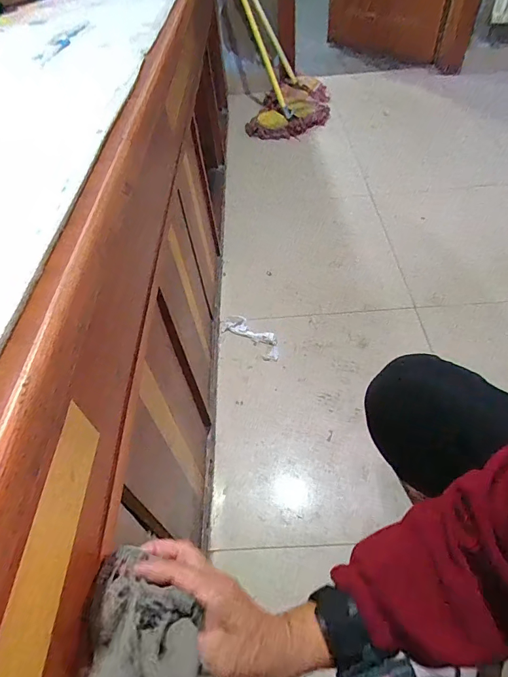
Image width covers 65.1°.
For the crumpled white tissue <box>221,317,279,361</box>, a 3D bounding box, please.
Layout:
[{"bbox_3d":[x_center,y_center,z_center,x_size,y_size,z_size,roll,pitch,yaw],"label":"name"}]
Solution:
[{"bbox_3d":[-0.003,-0.008,1.095,0.185,0.021,0.073,30,59,26],"label":"crumpled white tissue"}]

